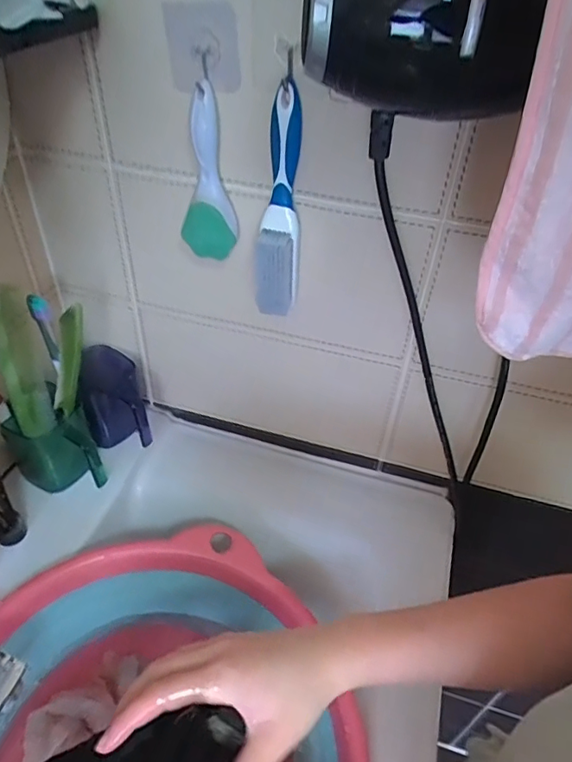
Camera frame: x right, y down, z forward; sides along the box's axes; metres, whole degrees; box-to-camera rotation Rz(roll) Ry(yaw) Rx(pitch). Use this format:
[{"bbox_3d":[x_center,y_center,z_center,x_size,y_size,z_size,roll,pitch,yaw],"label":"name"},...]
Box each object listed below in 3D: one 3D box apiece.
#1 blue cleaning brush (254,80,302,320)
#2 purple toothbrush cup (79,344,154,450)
[{"bbox_3d":[-0.006,-0.138,0.432,0.037,0.182,0.033,-1,42,-5],"label":"blue cleaning brush"},{"bbox_3d":[-0.207,0.022,0.621,0.067,0.088,0.095,-12,44,-17],"label":"purple toothbrush cup"}]

